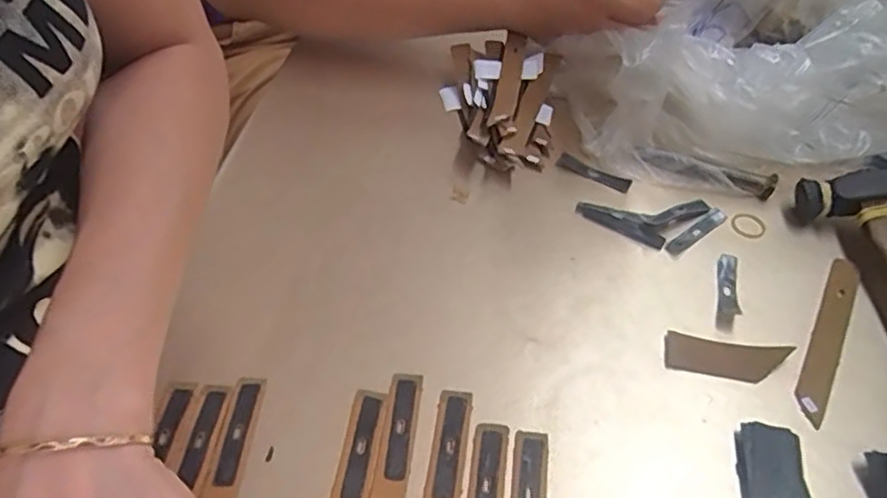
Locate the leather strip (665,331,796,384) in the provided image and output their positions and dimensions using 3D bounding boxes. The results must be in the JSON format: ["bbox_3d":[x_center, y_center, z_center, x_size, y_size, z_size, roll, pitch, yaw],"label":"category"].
[{"bbox_3d":[0.155,0.060,0.350,0.063,0.006,0.023,10,49,9],"label":"leather strip"}]

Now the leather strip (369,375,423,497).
[{"bbox_3d":[-0.026,0.114,0.300,0.017,0.004,0.124,5,49,4],"label":"leather strip"}]

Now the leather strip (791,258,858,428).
[{"bbox_3d":[0.220,0.050,0.367,0.018,0.006,0.122,26,53,21],"label":"leather strip"}]

